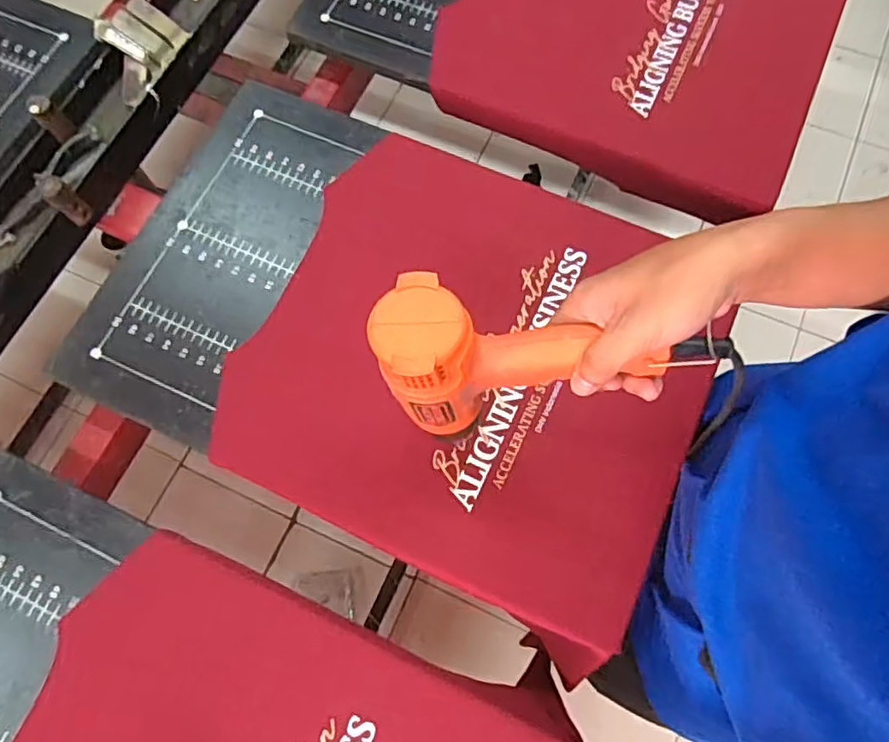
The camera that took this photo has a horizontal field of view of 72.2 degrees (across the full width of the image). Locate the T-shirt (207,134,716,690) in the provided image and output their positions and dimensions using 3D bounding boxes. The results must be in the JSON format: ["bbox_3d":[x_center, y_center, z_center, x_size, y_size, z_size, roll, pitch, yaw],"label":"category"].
[{"bbox_3d":[0.032,-0.013,0.591,0.419,0.045,0.400,25,74,10],"label":"T-shirt"}]

